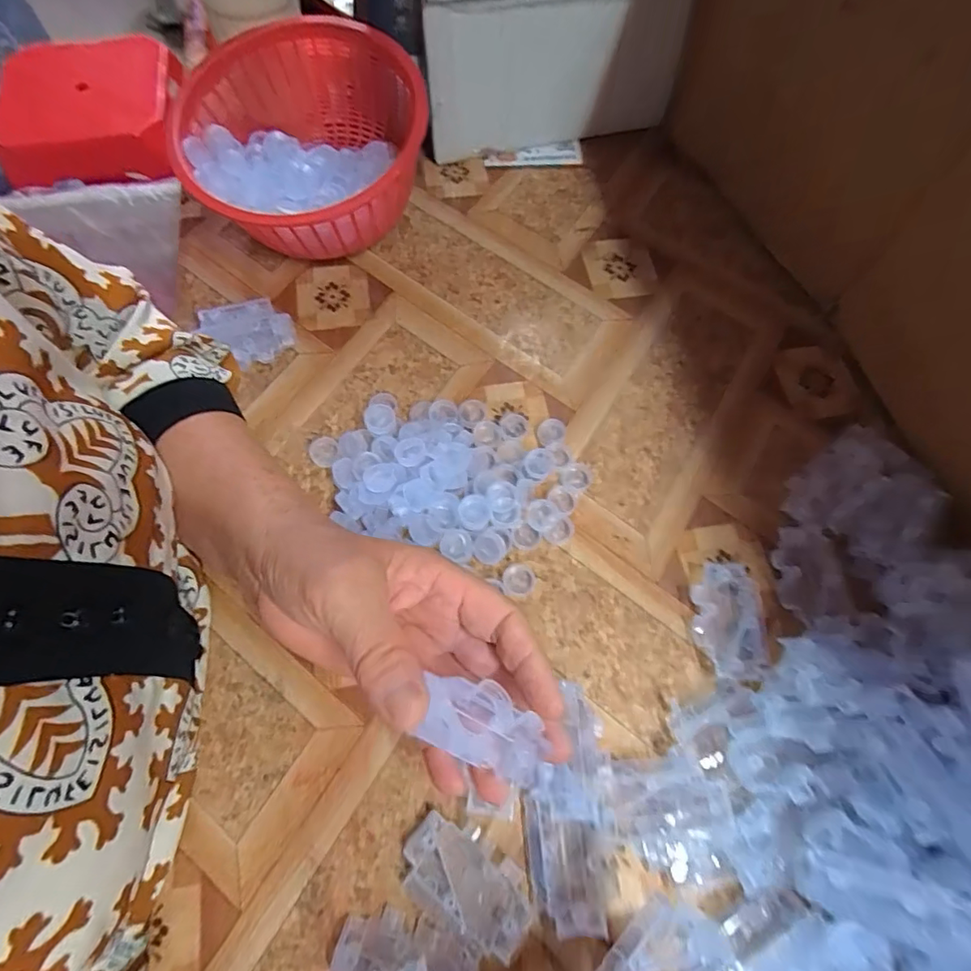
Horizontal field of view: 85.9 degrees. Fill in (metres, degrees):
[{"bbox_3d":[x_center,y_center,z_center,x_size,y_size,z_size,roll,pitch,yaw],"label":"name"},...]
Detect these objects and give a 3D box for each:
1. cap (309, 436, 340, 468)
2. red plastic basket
[{"bbox_3d":[-0.113,-0.024,0.365,0.018,0.006,0.021,25,69,9],"label":"cap"},{"bbox_3d":[-0.137,-0.257,0.413,0.176,0.099,0.185,-5,67,-3],"label":"red plastic basket"}]

